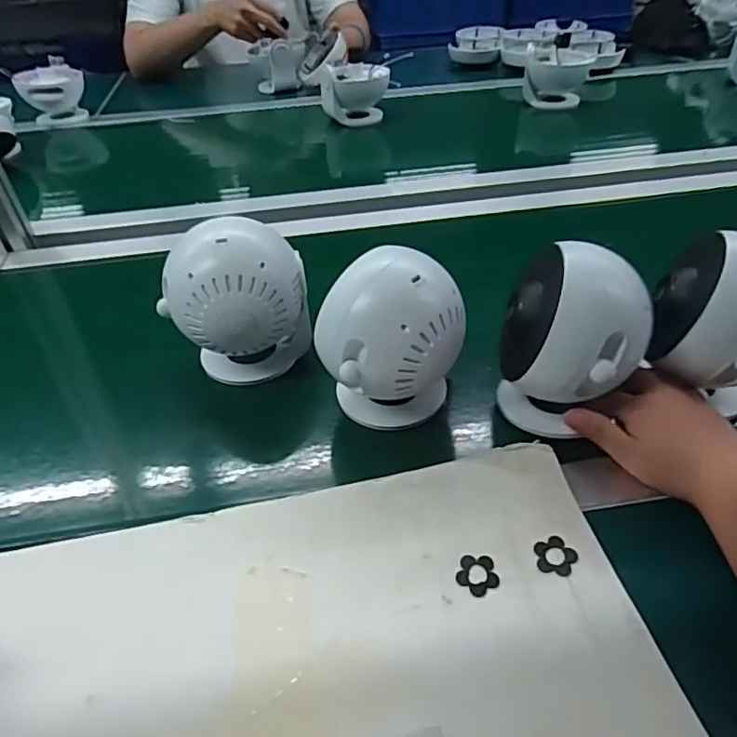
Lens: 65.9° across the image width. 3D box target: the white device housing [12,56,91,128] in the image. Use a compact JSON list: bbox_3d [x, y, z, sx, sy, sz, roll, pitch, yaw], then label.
[{"bbox_3d":[-0.581,-0.503,1.050,0.110,0.104,0.045,-25,43,-33],"label":"white device housing"}]

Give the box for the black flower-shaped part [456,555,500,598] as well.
[{"bbox_3d":[0.069,0.128,0.359,0.026,0.004,0.026,-2,41,1],"label":"black flower-shaped part"}]

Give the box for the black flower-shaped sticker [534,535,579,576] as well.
[{"bbox_3d":[0.119,0.119,0.363,0.026,0.004,0.025,-30,48,-27],"label":"black flower-shaped sticker"}]

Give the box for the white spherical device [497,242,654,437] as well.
[{"bbox_3d":[0.147,-0.015,0.415,0.094,0.129,0.080,11,43,16],"label":"white spherical device"}]

